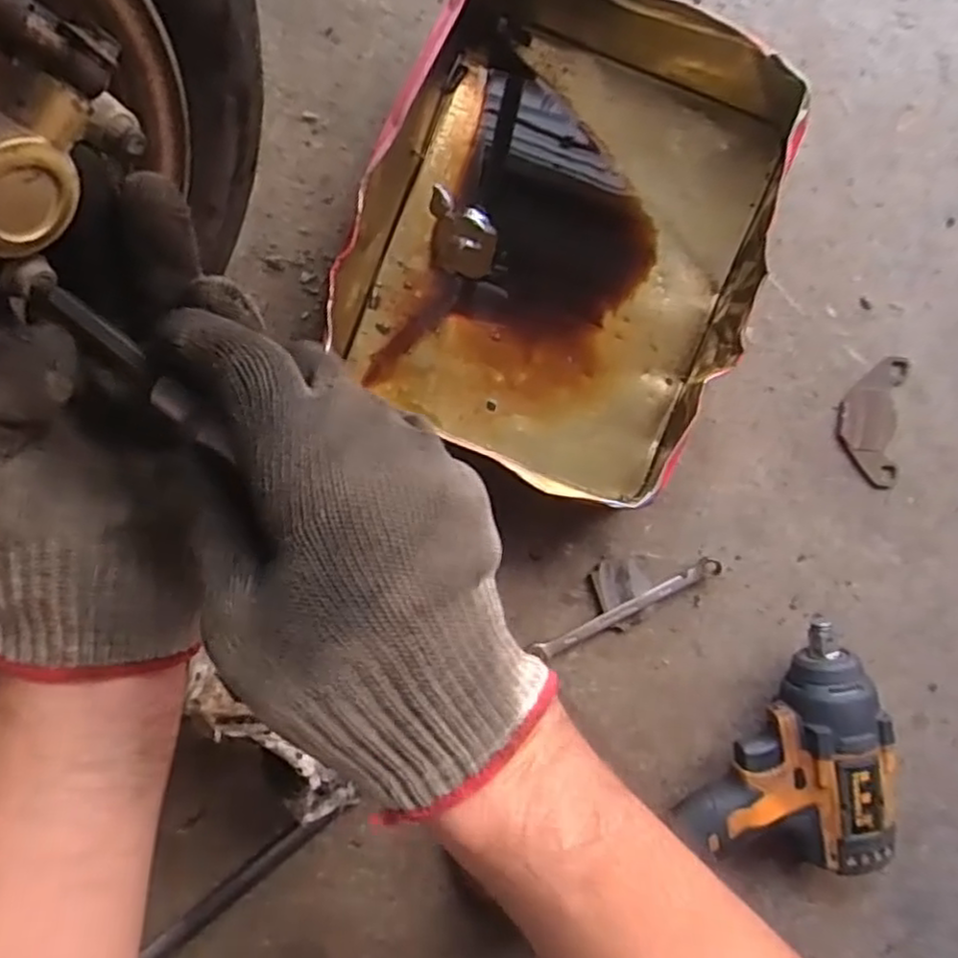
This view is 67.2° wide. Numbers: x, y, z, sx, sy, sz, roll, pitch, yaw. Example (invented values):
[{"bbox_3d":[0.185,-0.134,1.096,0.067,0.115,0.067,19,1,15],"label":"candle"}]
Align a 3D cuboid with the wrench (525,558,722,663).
[{"bbox_3d":[0.097,0.085,0.474,0.132,0.010,0.013,-26,94,1],"label":"wrench"}]

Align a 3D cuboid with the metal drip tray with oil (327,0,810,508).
[{"bbox_3d":[0.048,-0.143,0.432,0.231,0.064,0.271,23,93,-3],"label":"metal drip tray with oil"}]

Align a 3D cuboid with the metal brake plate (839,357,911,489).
[{"bbox_3d":[0.258,-0.038,0.473,0.042,0.007,0.082,4,94,-1],"label":"metal brake plate"}]

